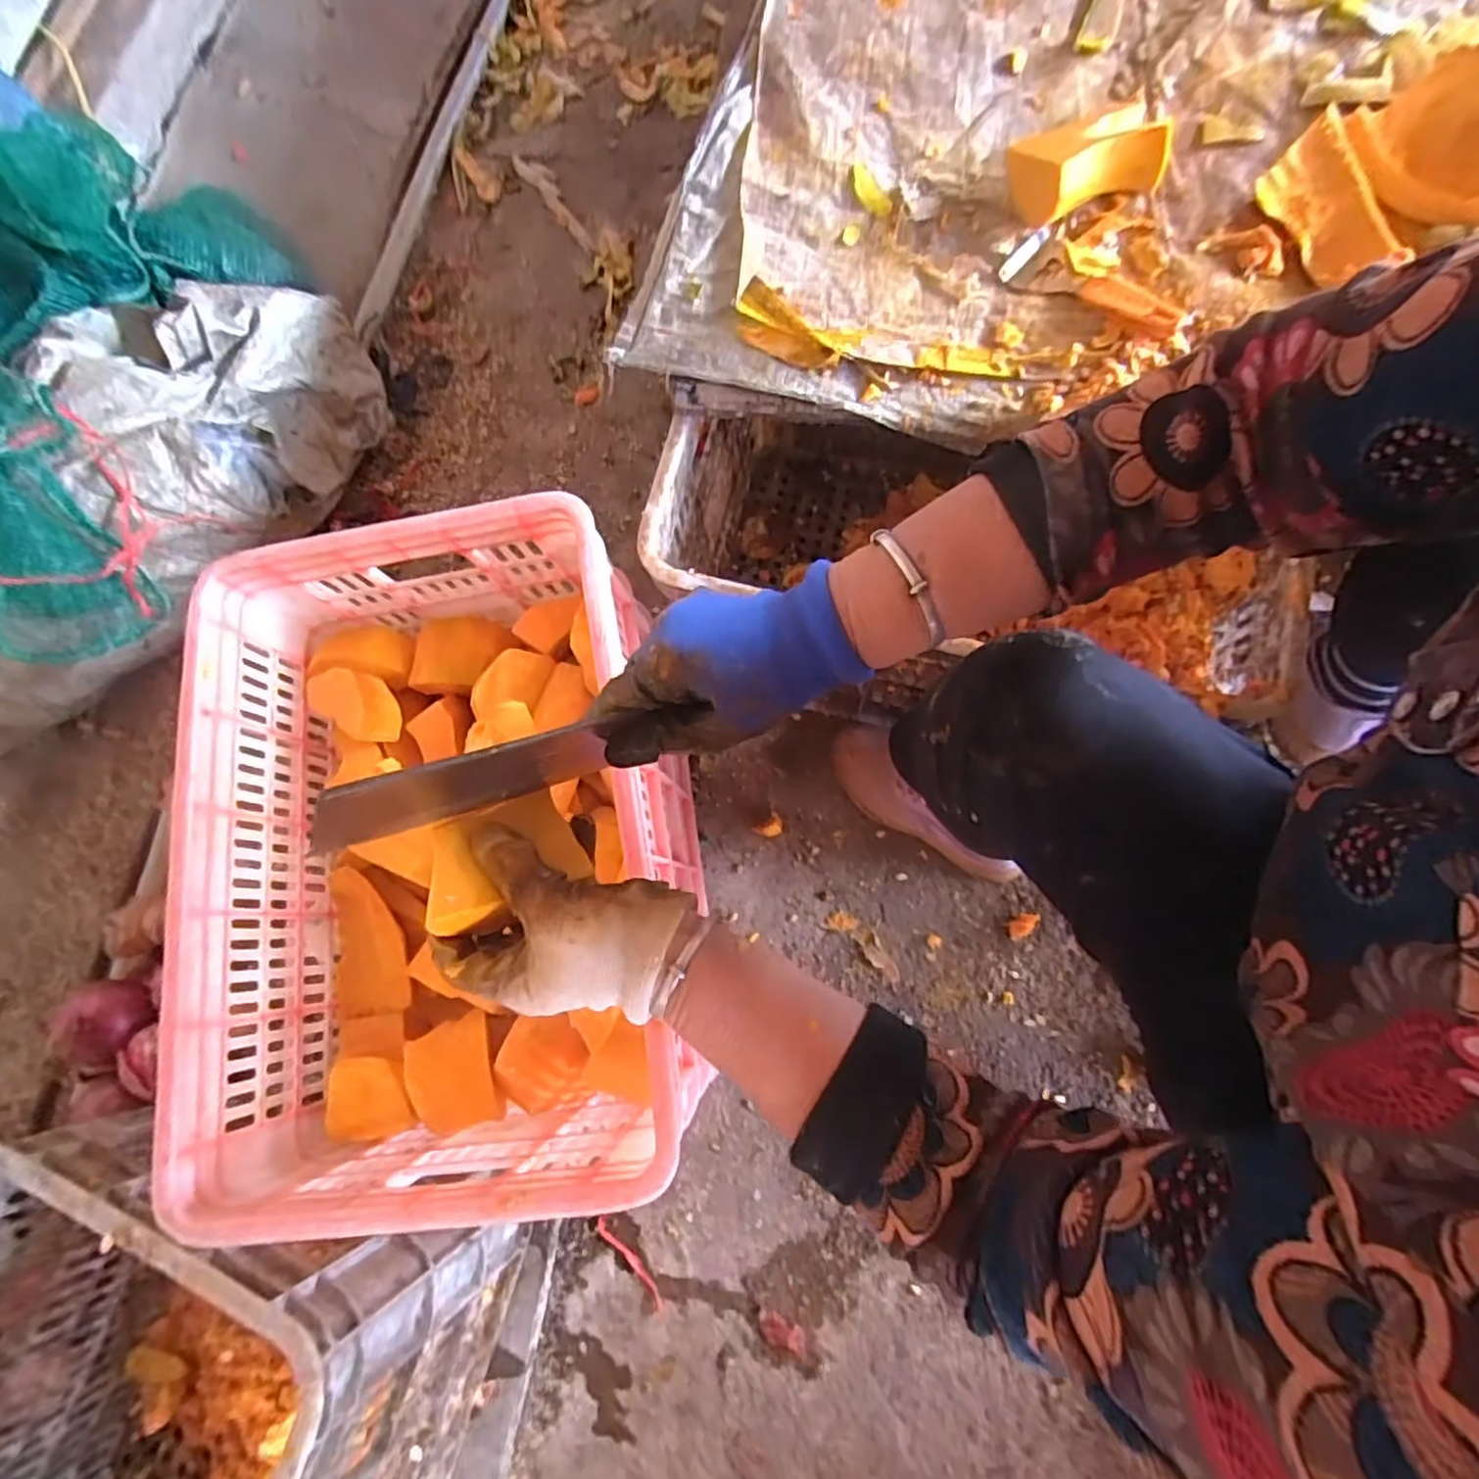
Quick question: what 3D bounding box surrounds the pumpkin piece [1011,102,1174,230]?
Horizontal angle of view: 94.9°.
[{"bbox_3d":[0.287,-0.484,0.565,0.114,0.070,0.074,-18,76,1],"label":"pumpkin piece"}]

